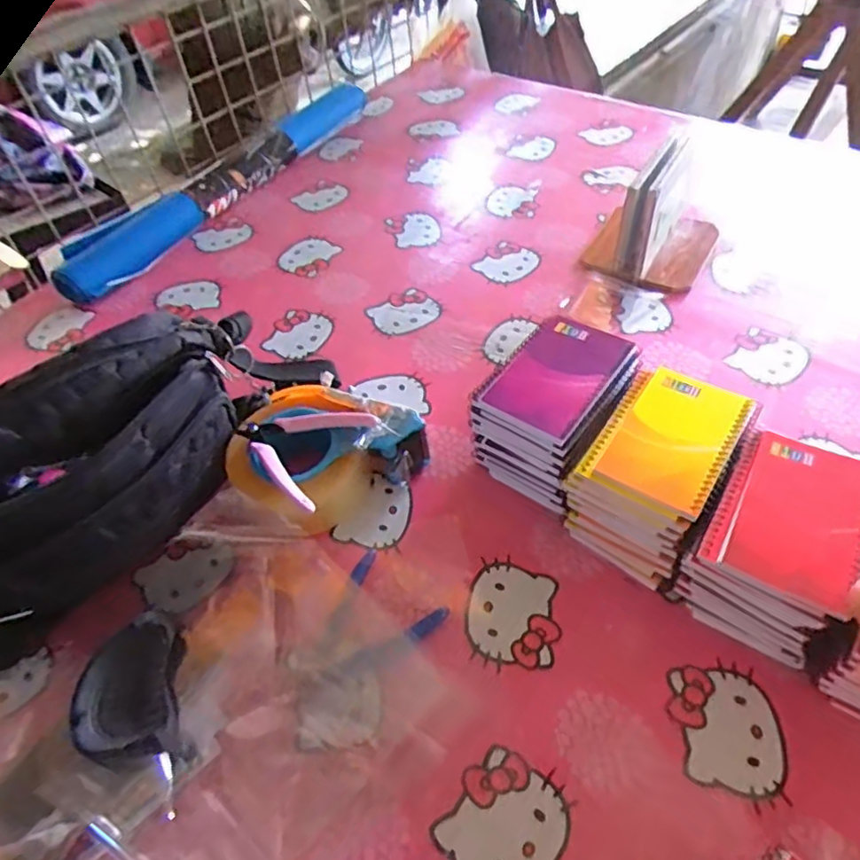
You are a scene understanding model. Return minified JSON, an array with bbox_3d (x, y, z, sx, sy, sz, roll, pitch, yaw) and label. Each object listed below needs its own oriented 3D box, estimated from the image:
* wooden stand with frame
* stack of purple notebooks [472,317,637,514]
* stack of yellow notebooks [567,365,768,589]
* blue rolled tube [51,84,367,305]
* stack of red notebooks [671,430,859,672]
[{"bbox_3d":[0.274,-0.264,0.745,0.129,0.122,0.169,23,57,22],"label":"wooden stand with frame"},{"bbox_3d":[0.113,-0.020,0.578,0.108,0.091,0.139,28,58,25],"label":"stack of purple notebooks"},{"bbox_3d":[0.190,0.034,0.524,0.098,0.091,0.145,30,59,26],"label":"stack of yellow notebooks"},{"bbox_3d":[-0.286,-0.377,0.936,0.083,0.053,0.616,28,58,25],"label":"blue rolled tube"},{"bbox_3d":[0.264,0.086,0.474,0.103,0.089,0.134,29,59,25],"label":"stack of red notebooks"}]

